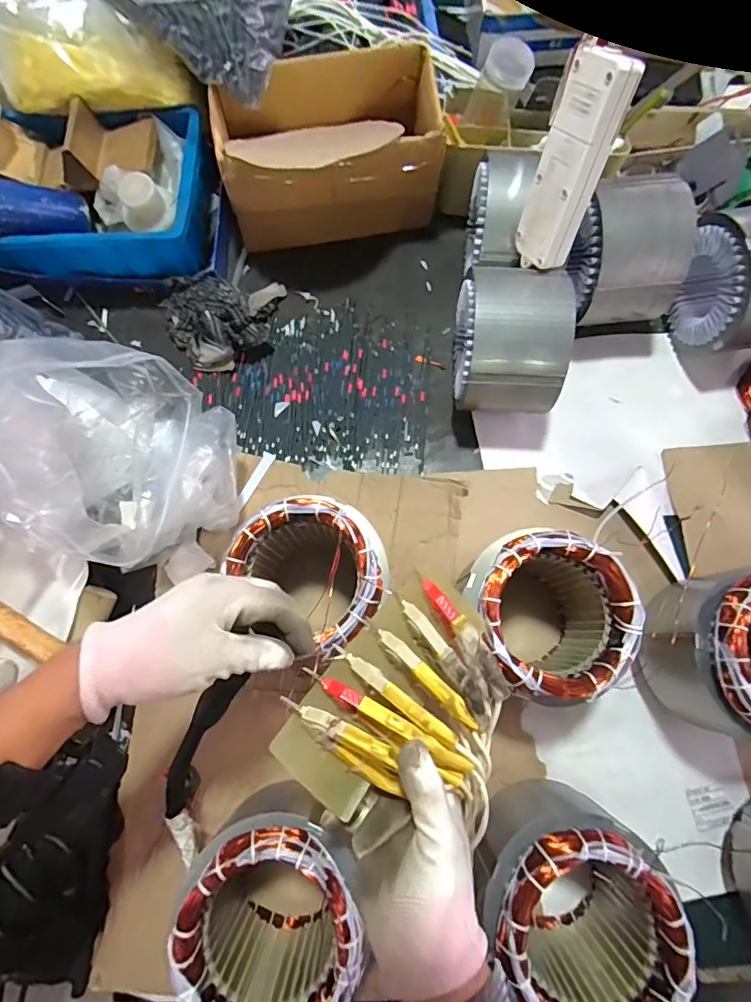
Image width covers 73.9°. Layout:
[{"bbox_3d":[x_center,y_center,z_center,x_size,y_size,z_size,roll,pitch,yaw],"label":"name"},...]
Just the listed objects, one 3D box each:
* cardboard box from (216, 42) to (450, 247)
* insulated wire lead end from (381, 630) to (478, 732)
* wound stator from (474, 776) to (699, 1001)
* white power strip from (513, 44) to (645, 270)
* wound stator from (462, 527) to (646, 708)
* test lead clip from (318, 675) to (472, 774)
[{"bbox_3d":[-0.058,-0.457,0.664,0.273,0.138,0.154,-8,77,-1],"label":"cardboard box"},{"bbox_3d":[0.038,0.126,0.357,0.090,0.013,0.012,44,81,10],"label":"insulated wire lead end"},{"bbox_3d":[0.164,0.336,0.439,0.137,0.164,0.132,0,77,1],"label":"wound stator"},{"bbox_3d":[0.182,-0.316,0.478,0.021,0.173,0.063,-30,62,-30],"label":"white power strip"},{"bbox_3d":[0.154,0.106,0.488,0.131,0.142,0.140,0,77,1],"label":"wound stator"},{"bbox_3d":[0.008,0.150,0.342,0.128,0.018,0.015,27,79,9],"label":"test lead clip"}]

